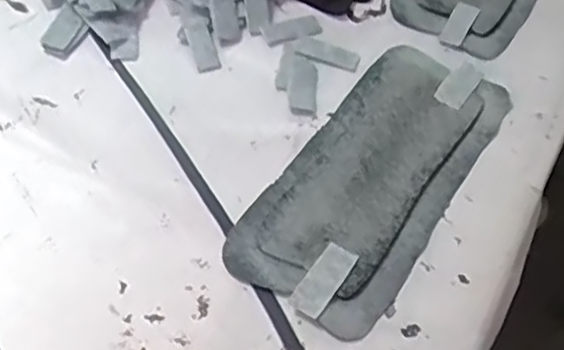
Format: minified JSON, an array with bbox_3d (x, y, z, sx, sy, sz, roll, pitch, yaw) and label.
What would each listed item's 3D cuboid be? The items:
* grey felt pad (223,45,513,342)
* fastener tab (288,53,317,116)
[{"bbox_3d":[0.066,-0.005,0.442,0.100,0.012,0.240,29,54,17],"label":"grey felt pad"},{"bbox_3d":[0.015,-0.067,0.486,0.021,0.004,0.059,4,51,-2],"label":"fastener tab"}]

